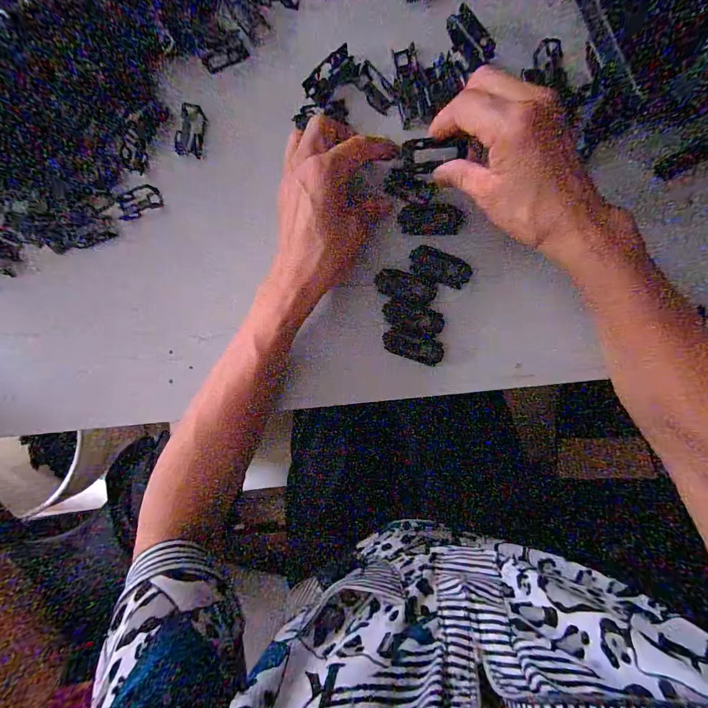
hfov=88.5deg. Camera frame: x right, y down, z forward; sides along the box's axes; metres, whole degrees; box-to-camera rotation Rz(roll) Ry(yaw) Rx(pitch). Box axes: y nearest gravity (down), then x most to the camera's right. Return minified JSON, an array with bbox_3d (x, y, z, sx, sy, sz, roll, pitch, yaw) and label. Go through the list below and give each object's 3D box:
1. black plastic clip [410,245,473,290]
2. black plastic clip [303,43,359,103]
[{"bbox_3d":[0.070,-0.071,0.297,0.050,0.005,0.024,21,95,1],"label":"black plastic clip"},{"bbox_3d":[-0.019,-0.228,0.298,0.047,0.006,0.022,-40,91,5],"label":"black plastic clip"}]

